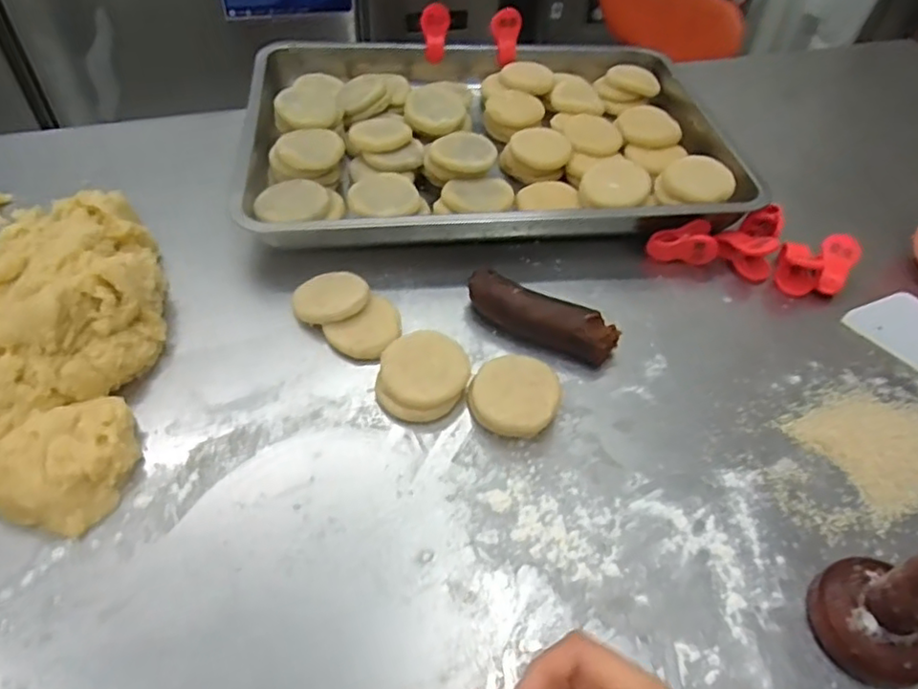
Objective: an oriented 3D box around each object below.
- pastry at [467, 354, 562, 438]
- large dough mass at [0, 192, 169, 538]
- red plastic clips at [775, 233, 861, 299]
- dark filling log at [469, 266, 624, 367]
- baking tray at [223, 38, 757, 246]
[{"bbox_3d":[0.041,0.038,0.458,0.063,0.022,0.069,1,48,-1],"label":"pastry"},{"bbox_3d":[-0.324,-0.016,0.456,0.201,0.071,0.311,-4,49,-5],"label":"large dough mass"},{"bbox_3d":[0.325,-0.072,0.565,0.070,0.035,0.052,4,48,2],"label":"red plastic clips"},{"bbox_3d":[0.064,-0.020,0.502,0.124,0.035,0.034,23,52,18],"label":"dark filling log"},{"bbox_3d":[0.029,-0.232,0.668,0.479,0.049,0.364,-3,48,-7],"label":"baking tray"}]

